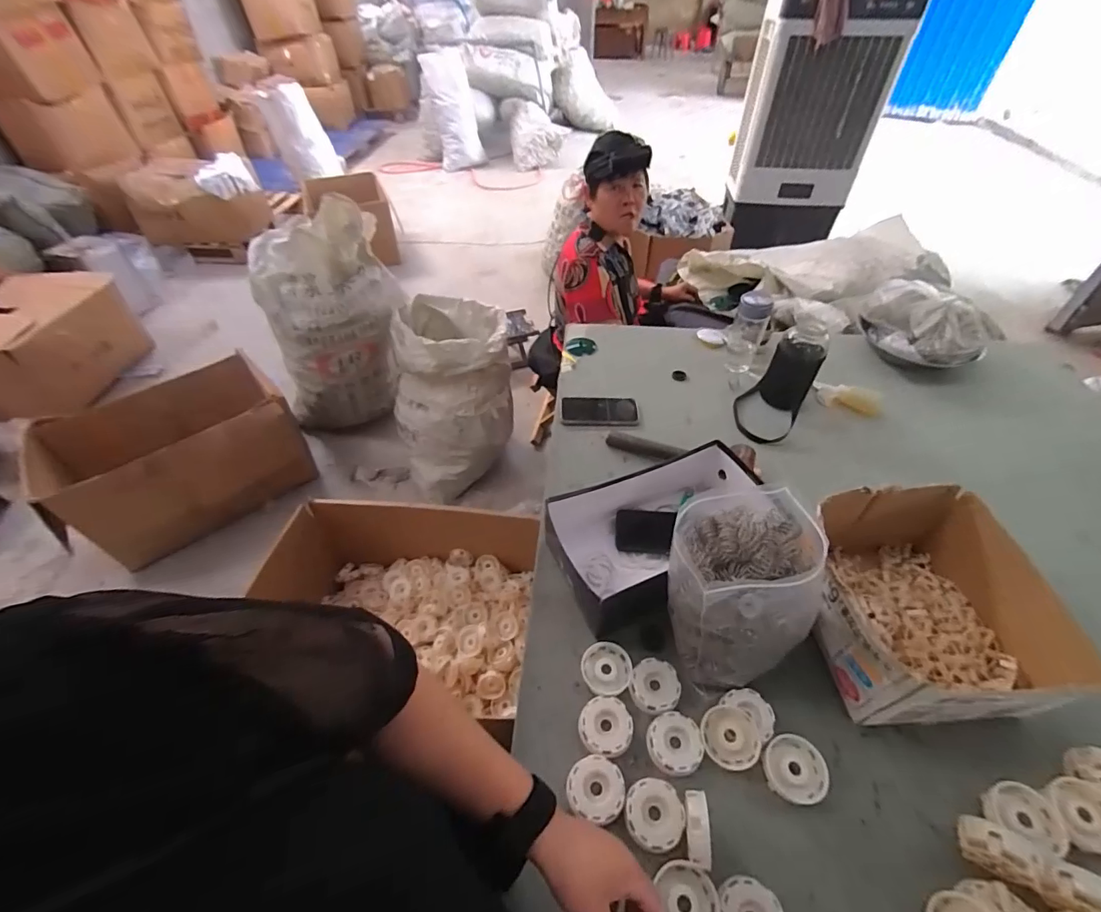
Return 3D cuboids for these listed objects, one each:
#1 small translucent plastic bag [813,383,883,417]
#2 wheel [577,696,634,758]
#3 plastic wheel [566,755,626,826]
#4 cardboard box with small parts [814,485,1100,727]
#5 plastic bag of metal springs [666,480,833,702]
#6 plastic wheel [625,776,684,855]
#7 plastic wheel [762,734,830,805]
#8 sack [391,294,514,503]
[{"bbox_3d":[0.647,-0.126,1.026,0.141,0.039,0.047,20,50,18],"label":"small translucent plastic bag"},{"bbox_3d":[0.070,0.348,0.604,0.066,0.024,0.065,0,47,0],"label":"wheel"},{"bbox_3d":[0.054,0.395,0.561,0.066,0.024,0.062,0,47,0],"label":"plastic wheel"},{"bbox_3d":[0.486,0.194,0.634,0.262,0.136,0.276,-3,47,-3],"label":"cardboard box with small parts"},{"bbox_3d":[0.244,0.169,0.611,0.188,0.225,0.172,-18,49,-16],"label":"plastic bag of metal springs"},{"bbox_3d":[0.119,0.414,0.544,0.066,0.019,0.066,0,47,0],"label":"plastic wheel"},{"bbox_3d":[0.296,0.382,0.572,0.073,0.026,0.068,0,47,0],"label":"plastic wheel"},{"bbox_3d":[-0.339,-0.213,1.670,0.390,0.478,0.540,-4,47,-3],"label":"sack"}]

